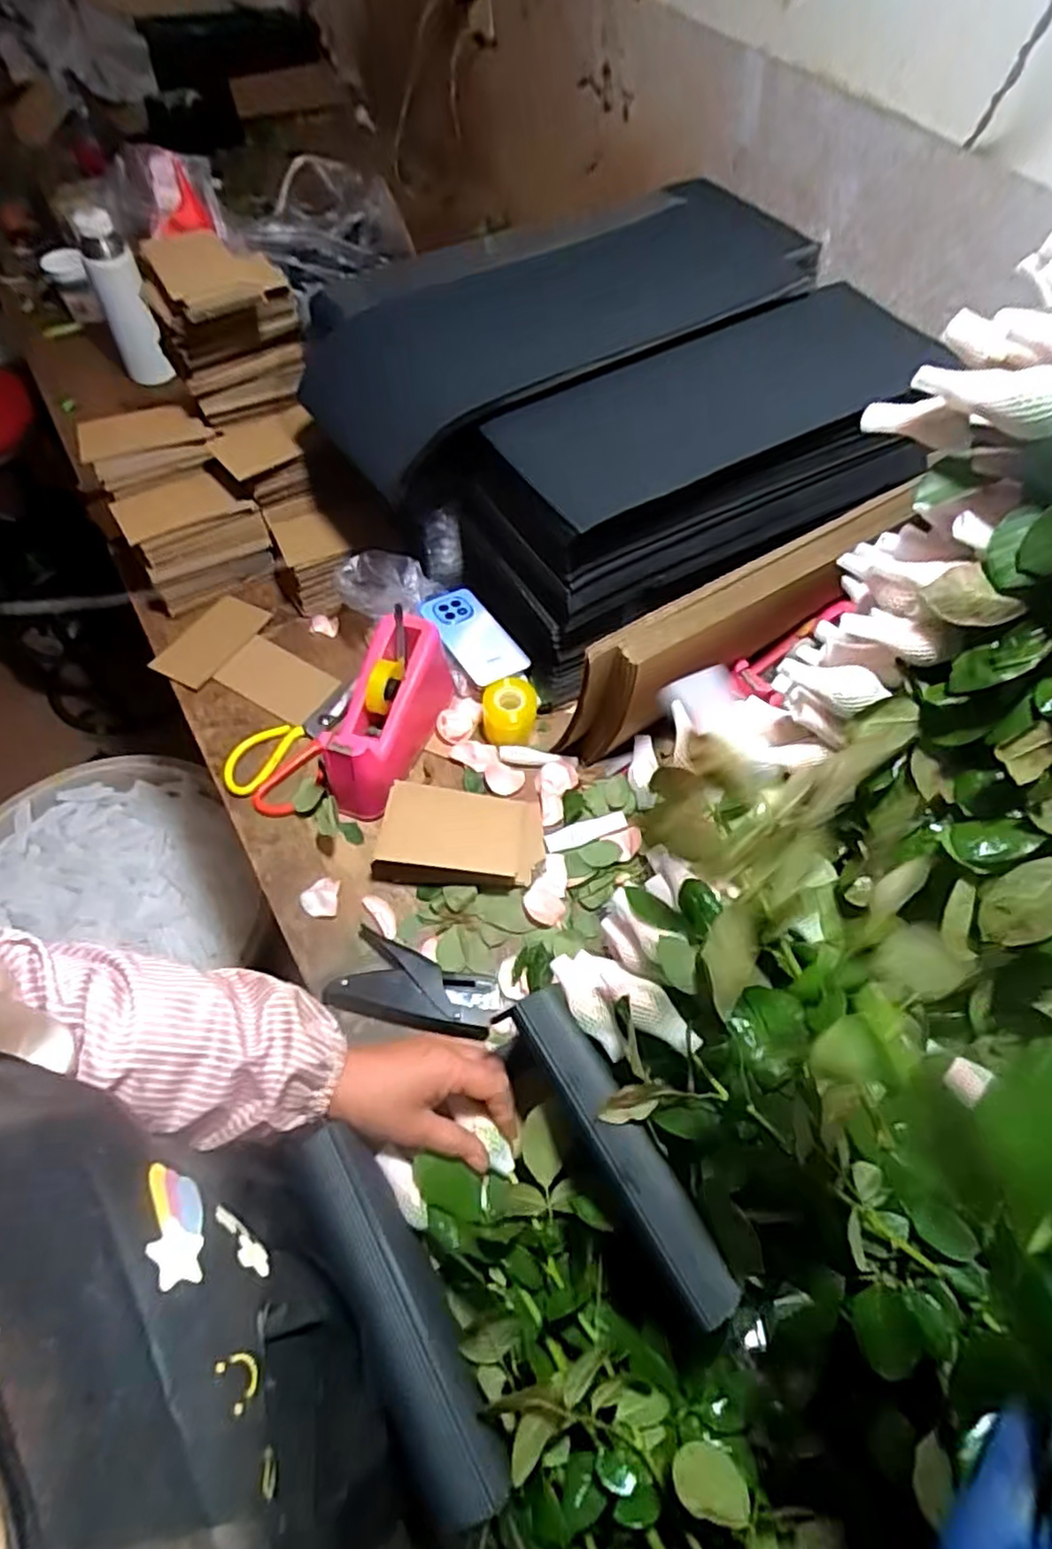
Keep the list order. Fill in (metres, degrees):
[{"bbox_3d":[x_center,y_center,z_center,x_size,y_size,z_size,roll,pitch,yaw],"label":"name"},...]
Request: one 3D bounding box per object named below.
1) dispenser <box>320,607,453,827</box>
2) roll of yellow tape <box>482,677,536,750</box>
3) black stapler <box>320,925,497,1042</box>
[{"bbox_3d":[-0.149,-0.062,0.740,0.078,0.099,0.197,18,60,8],"label":"dispenser"},{"bbox_3d":[-0.018,-0.068,0.778,0.059,0.037,0.066,2,60,-2],"label":"roll of yellow tape"},{"bbox_3d":[-0.101,0.201,0.645,0.149,0.026,0.074,19,61,8],"label":"black stapler"}]

